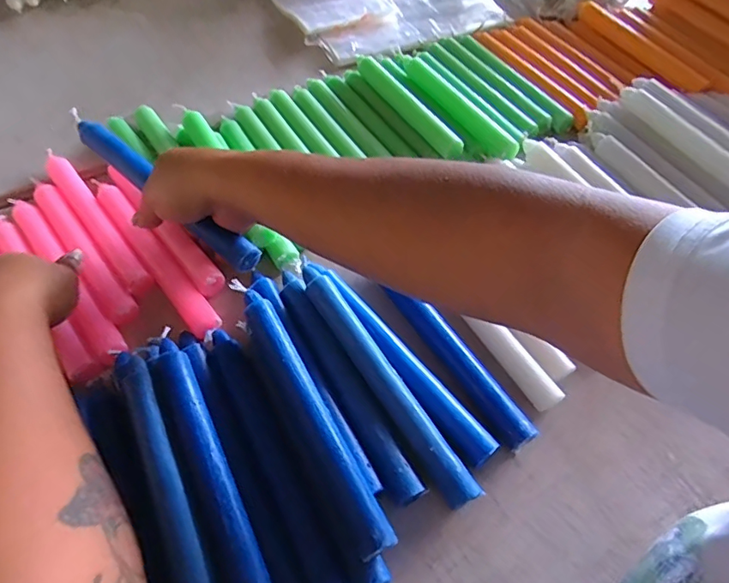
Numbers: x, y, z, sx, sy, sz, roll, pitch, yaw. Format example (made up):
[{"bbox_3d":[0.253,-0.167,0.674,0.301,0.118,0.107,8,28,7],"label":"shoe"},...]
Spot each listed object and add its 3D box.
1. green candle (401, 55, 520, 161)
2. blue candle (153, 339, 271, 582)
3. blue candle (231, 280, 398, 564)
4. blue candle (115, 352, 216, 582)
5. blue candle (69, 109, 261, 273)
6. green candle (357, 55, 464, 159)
[{"bbox_3d":[0.092,-0.204,0.532,0.026,0.021,0.192,-25,59,-16],"label":"green candle"},{"bbox_3d":[-0.096,0.114,0.308,0.023,0.017,0.202,-24,59,-16],"label":"blue candle"},{"bbox_3d":[-0.043,0.071,0.338,0.023,0.021,0.214,-25,60,-17],"label":"blue candle"},{"bbox_3d":[-0.119,0.122,0.302,0.023,0.018,0.202,-23,59,-15],"label":"blue candle"},{"bbox_3d":[-0.162,-0.084,0.386,0.207,0.016,0.023,39,63,14],"label":"blue candle"},{"bbox_3d":[0.042,-0.200,0.529,0.020,0.025,0.184,-26,60,-17],"label":"green candle"}]

